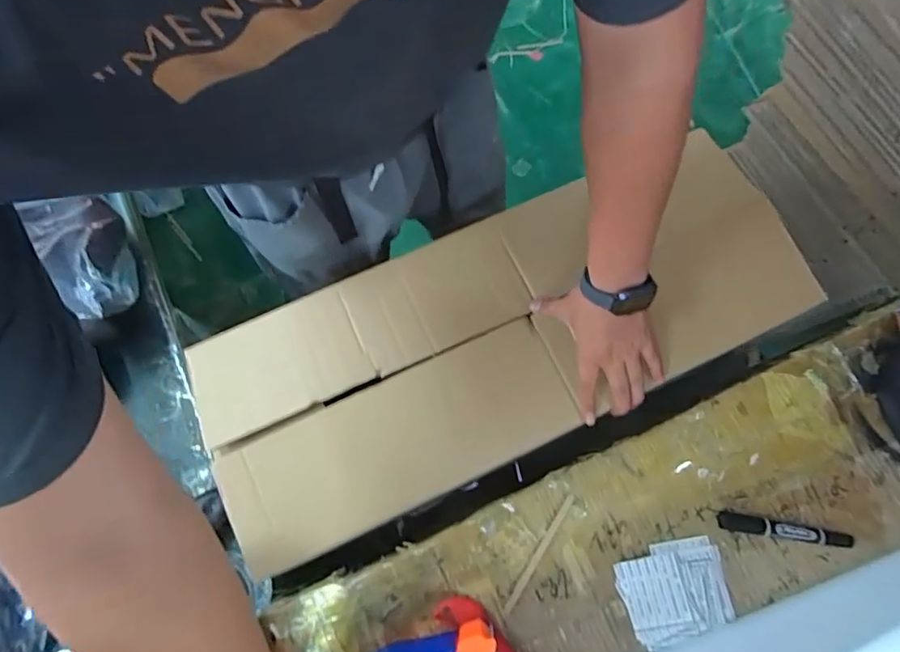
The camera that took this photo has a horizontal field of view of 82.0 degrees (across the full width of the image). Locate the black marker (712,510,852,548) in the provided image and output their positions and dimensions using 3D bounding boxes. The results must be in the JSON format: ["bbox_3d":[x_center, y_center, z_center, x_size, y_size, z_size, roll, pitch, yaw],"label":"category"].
[{"bbox_3d":[0.382,0.233,0.590,0.140,0.018,0.020,8,75,3],"label":"black marker"}]

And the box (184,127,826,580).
[{"bbox_3d":[0.059,0.002,0.671,0.770,0.045,0.301,-24,74,-5],"label":"box"}]

